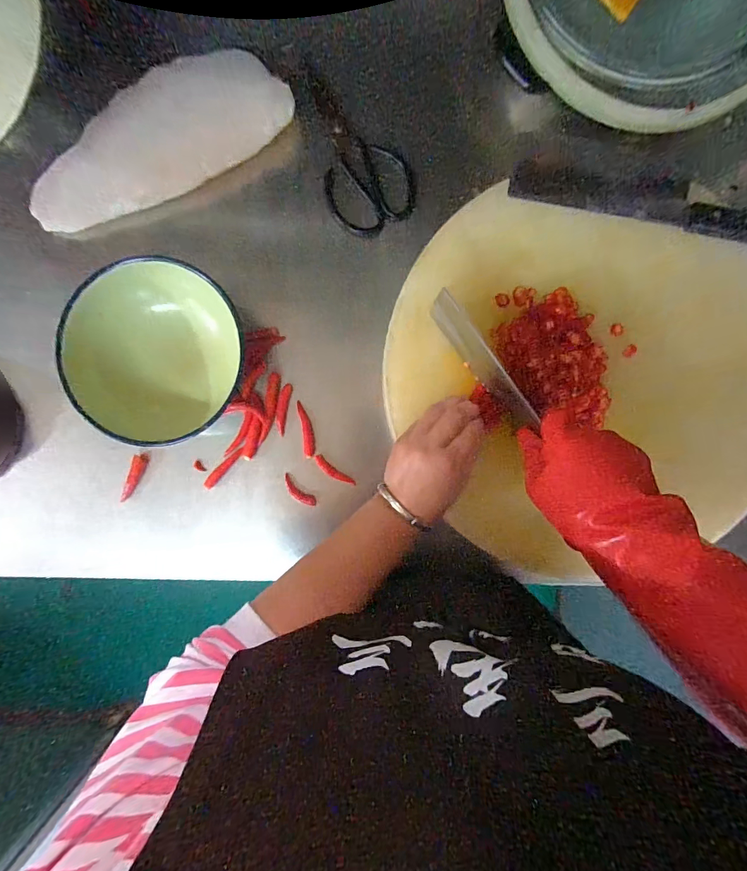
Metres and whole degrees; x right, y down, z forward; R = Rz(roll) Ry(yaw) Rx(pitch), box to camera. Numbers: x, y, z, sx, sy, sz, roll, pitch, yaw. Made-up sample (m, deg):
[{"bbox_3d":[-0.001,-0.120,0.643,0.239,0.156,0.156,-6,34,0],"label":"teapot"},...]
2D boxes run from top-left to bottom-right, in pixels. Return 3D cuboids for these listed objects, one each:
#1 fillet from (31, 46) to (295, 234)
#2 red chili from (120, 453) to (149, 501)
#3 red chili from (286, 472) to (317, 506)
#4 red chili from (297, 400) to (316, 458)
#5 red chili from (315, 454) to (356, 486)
[{"bbox_3d":[-0.234,-0.312,0.427,0.291,0.021,0.117,-35,91,1],"label":"fillet"},{"bbox_3d":[-0.276,0.049,0.458,0.013,0.008,0.059,21,91,-1],"label":"red chili"},{"bbox_3d":[-0.087,0.066,0.462,0.048,0.013,0.013,41,91,-1],"label":"red chili"},{"bbox_3d":[-0.077,-0.007,0.460,0.014,0.011,0.064,-8,92,0],"label":"red chili"},{"bbox_3d":[-0.045,0.043,0.460,0.055,0.011,0.012,38,91,-1],"label":"red chili"}]

